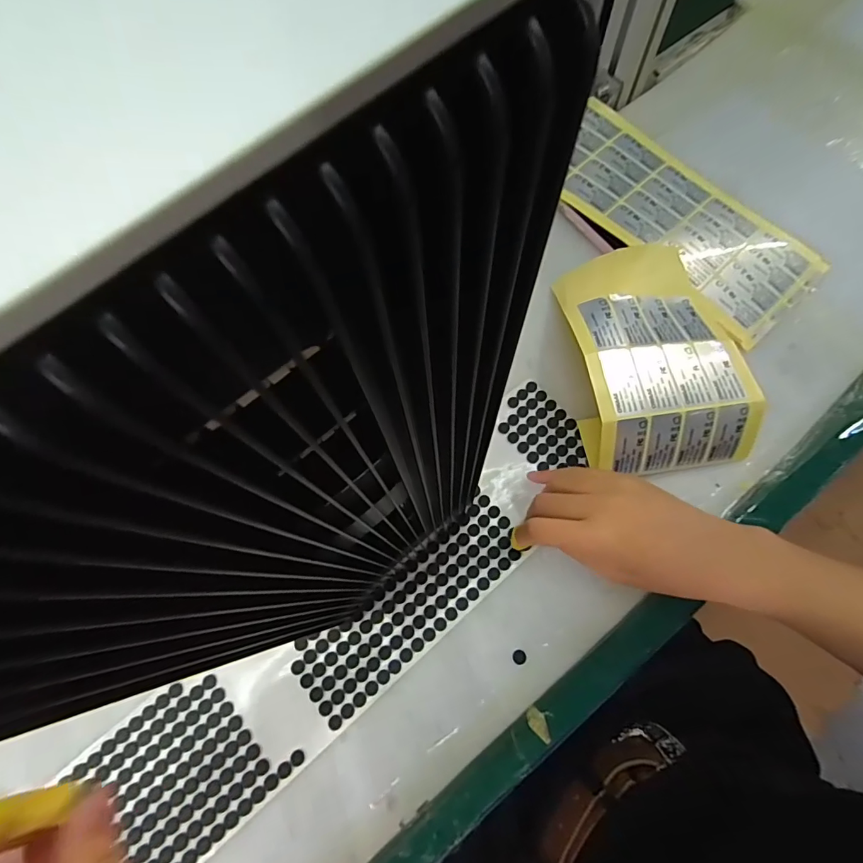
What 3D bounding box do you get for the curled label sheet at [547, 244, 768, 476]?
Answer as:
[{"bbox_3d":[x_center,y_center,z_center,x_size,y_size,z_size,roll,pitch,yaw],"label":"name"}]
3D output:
[{"bbox_3d":[0.180,-0.070,0.383,0.125,0.046,0.198,-7,68,0],"label":"curled label sheet"}]

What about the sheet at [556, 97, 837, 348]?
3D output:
[{"bbox_3d":[0.228,-0.207,0.445,0.120,0.008,0.270,-39,77,-13],"label":"sheet"}]

